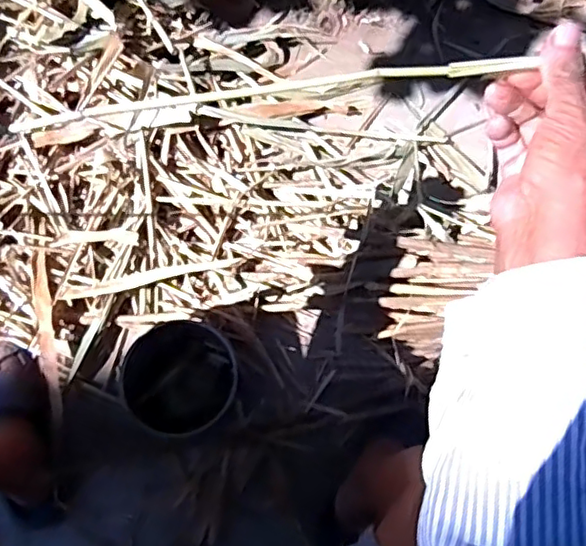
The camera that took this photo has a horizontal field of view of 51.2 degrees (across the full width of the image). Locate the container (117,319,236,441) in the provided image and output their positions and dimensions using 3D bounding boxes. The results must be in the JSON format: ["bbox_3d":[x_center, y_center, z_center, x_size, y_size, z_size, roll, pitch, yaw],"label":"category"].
[{"bbox_3d":[-0.160,0.151,0.873,0.152,0.055,0.157,0,71,0],"label":"container"}]

